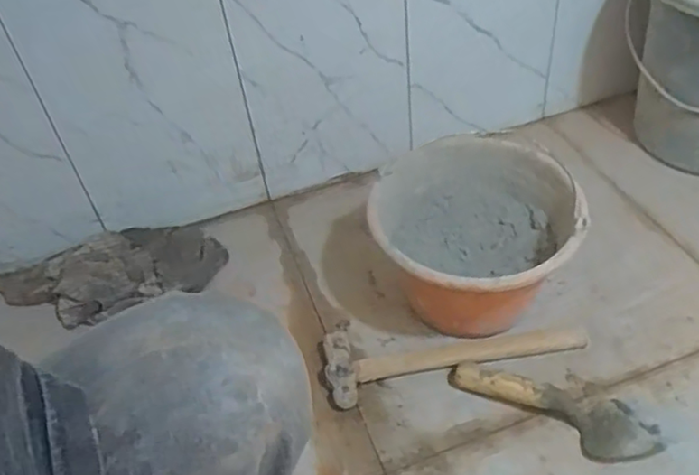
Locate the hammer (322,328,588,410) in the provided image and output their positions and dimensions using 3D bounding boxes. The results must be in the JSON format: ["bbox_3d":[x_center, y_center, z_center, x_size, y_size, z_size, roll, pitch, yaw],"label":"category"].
[{"bbox_3d":[0.122,0.125,0.786,0.312,0.029,0.097,-13,44,-6],"label":"hammer"}]

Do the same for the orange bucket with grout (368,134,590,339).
[{"bbox_3d":[0.152,0.017,0.800,0.230,0.168,0.237,-4,43,4],"label":"orange bucket with grout"}]

